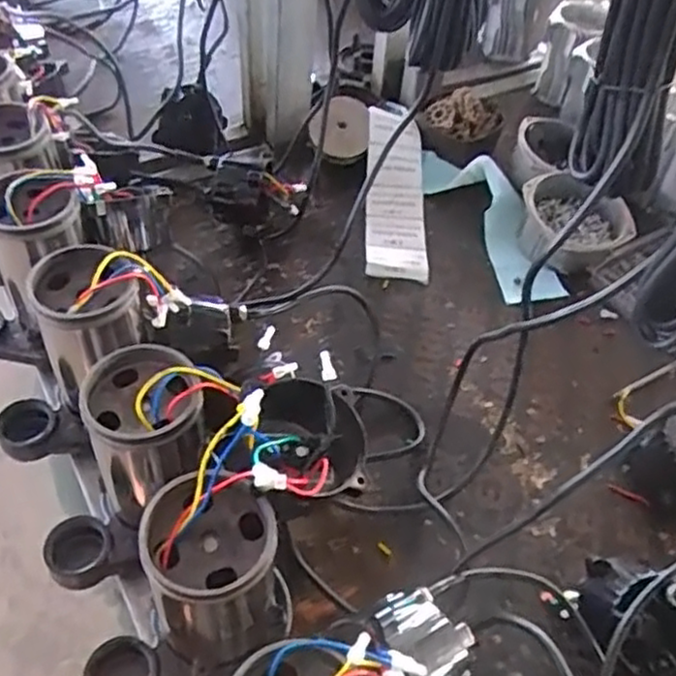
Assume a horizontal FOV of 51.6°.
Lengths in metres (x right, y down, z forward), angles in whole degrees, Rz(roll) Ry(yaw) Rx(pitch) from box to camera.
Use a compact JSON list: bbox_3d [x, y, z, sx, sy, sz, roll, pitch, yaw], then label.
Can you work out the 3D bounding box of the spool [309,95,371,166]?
[{"bbox_3d":[0.007,-0.300,1.018,0.092,0.028,0.089,0,87,8],"label":"spool"}]

